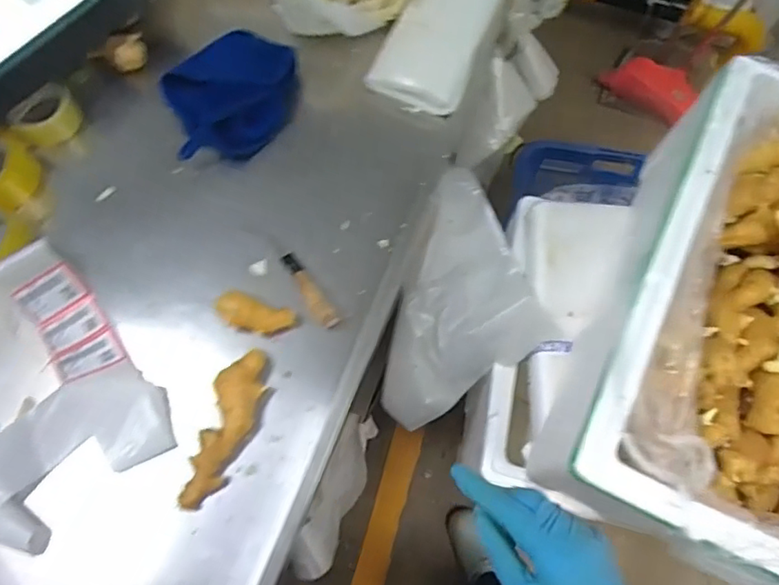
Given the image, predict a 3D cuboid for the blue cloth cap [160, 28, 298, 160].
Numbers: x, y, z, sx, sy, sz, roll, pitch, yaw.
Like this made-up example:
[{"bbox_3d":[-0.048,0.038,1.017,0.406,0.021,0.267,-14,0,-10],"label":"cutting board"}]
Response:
[{"bbox_3d":[-0.214,-0.272,0.747,0.174,0.072,0.185,0,70,-1],"label":"blue cloth cap"}]

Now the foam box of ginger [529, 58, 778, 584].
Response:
[{"bbox_3d":[0.440,0.036,0.602,0.361,0.187,0.532,26,72,8],"label":"foam box of ginger"}]

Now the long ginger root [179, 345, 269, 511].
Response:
[{"bbox_3d":[-0.185,0.150,0.610,0.050,0.030,0.180,18,74,5],"label":"long ginger root"}]

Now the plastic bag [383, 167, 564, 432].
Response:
[{"bbox_3d":[0.126,0.008,0.820,0.206,0.123,0.381,12,71,3],"label":"plastic bag"}]

